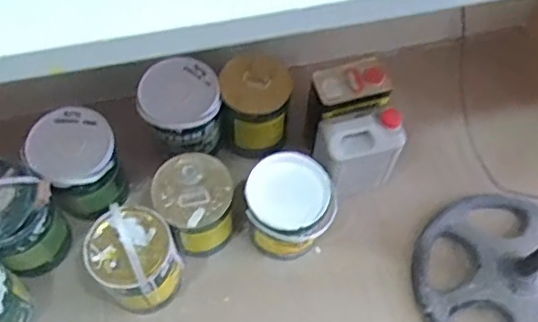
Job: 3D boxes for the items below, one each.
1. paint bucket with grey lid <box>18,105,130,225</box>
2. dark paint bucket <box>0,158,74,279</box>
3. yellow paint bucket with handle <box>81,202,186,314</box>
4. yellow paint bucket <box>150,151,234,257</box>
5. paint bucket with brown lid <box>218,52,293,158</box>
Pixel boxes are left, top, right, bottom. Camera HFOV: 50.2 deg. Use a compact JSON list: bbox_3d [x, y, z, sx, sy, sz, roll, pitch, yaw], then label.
[{"bbox_3d":[-0.406,0.009,1.245,0.172,0.201,0.176,1,63,-2],"label":"paint bucket with grey lid"},{"bbox_3d":[-0.527,0.118,1.178,0.179,0.265,0.170,25,64,11],"label":"dark paint bucket"},{"bbox_3d":[-0.262,0.194,1.136,0.164,0.210,0.157,1,63,-2],"label":"yellow paint bucket with handle"},{"bbox_3d":[-0.151,0.100,1.208,0.158,0.173,0.176,-23,66,-13],"label":"yellow paint bucket"},{"bbox_3d":[-0.033,-0.133,1.323,0.156,0.170,0.162,11,64,3],"label":"paint bucket with brown lid"}]

